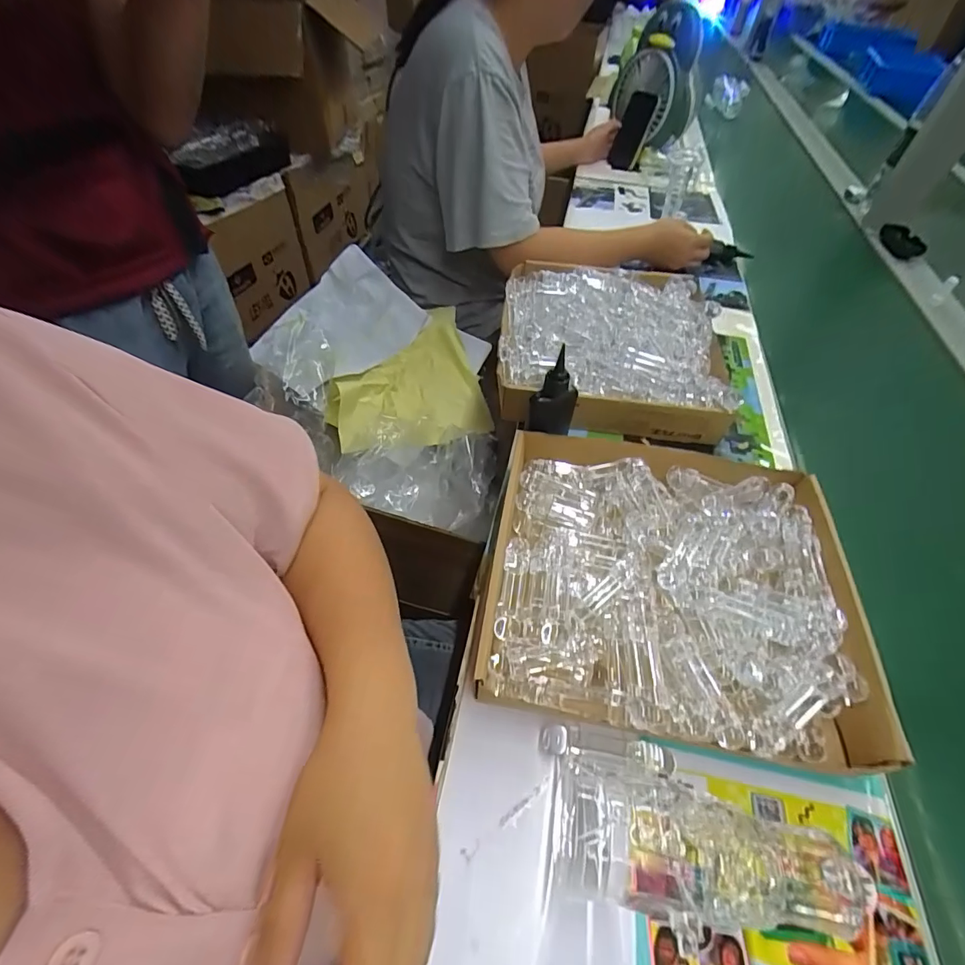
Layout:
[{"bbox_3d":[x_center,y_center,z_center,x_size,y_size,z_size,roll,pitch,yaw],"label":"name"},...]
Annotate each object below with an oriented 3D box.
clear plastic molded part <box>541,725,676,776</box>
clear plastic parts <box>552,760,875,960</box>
[{"bbox_3d":[0.093,0.200,0.348,0.097,0.028,0.021,8,52,3],"label":"clear plastic molded part"},{"bbox_3d":[0.140,0.243,0.295,0.184,0.062,0.082,13,52,7],"label":"clear plastic parts"}]

